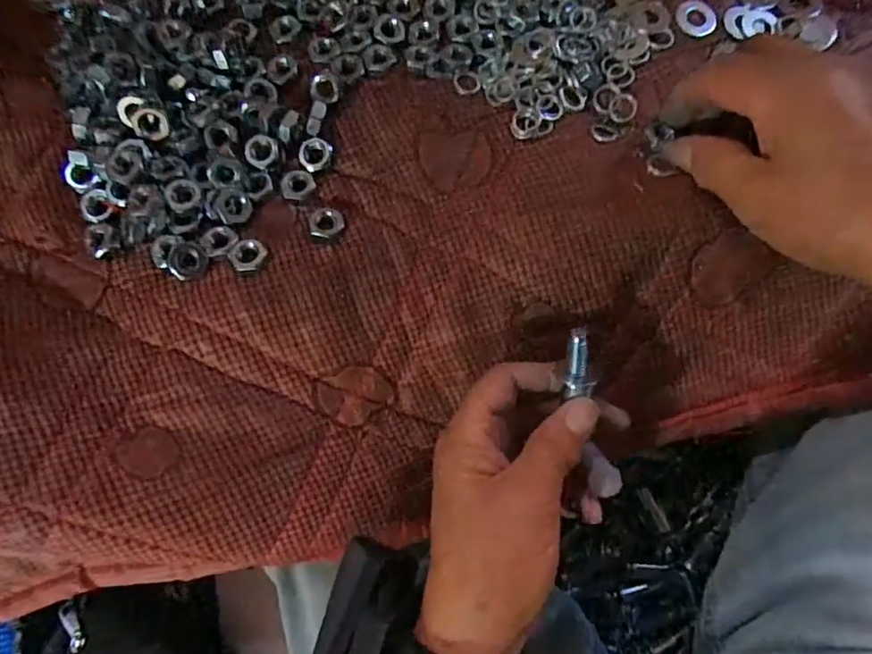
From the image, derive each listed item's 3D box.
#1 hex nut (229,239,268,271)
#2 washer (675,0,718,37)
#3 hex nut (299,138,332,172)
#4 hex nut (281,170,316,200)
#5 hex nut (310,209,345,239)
[{"bbox_3d":[-0.088,-0.034,0.264,0.015,0.005,0.016,26,80,8],"label":"hex nut"},{"bbox_3d":[0.135,-0.160,0.291,0.021,0.004,0.020,-1,78,3],"label":"washer"},{"bbox_3d":[-0.059,-0.085,0.278,0.016,0.005,0.015,-22,78,-2],"label":"hex nut"},{"bbox_3d":[-0.068,-0.069,0.276,0.016,0.004,0.014,-42,79,-6],"label":"hex nut"},{"bbox_3d":[-0.052,-0.050,0.270,0.015,0.005,0.015,-7,78,2],"label":"hex nut"}]

